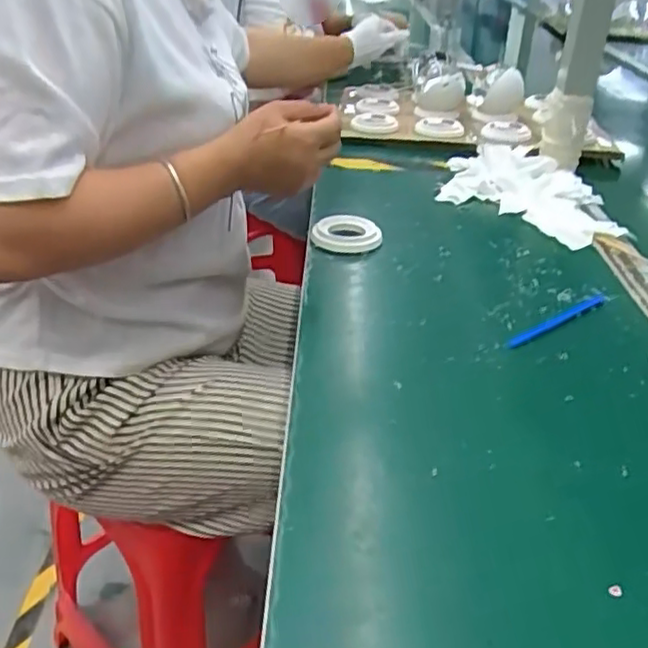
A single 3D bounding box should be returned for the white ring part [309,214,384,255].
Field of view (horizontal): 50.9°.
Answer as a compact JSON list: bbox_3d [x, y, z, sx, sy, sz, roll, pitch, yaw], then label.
[{"bbox_3d":[0.024,-0.093,0.706,0.071,0.019,0.071,3,31,1],"label":"white ring part"}]

